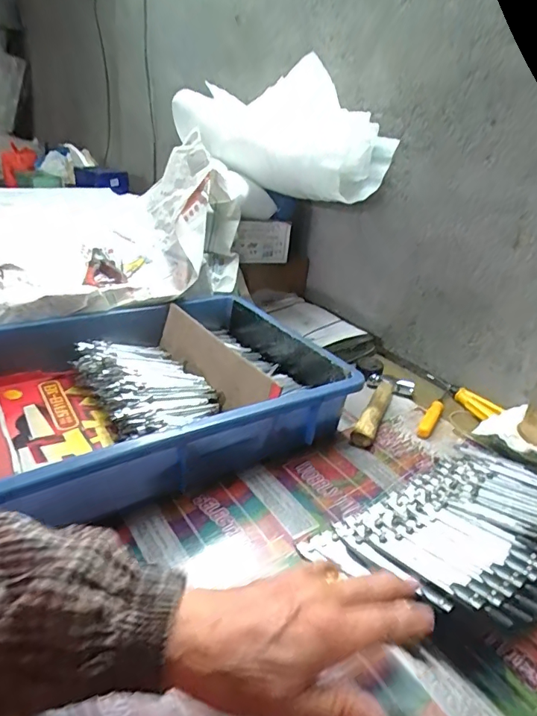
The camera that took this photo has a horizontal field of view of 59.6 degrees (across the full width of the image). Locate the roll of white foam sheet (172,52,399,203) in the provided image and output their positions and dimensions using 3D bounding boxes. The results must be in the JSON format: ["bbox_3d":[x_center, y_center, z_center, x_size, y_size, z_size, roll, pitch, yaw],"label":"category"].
[{"bbox_3d":[0.002,-0.360,0.740,0.169,0.155,0.398,-10,32,-28],"label":"roll of white foam sheet"}]

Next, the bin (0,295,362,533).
[{"bbox_3d":[-0.155,0.037,0.506,0.432,0.079,0.288,-14,32,-32],"label":"bin"}]

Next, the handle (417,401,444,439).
[{"bbox_3d":[0.200,0.074,0.574,0.014,0.018,0.069,21,31,28],"label":"handle"}]

